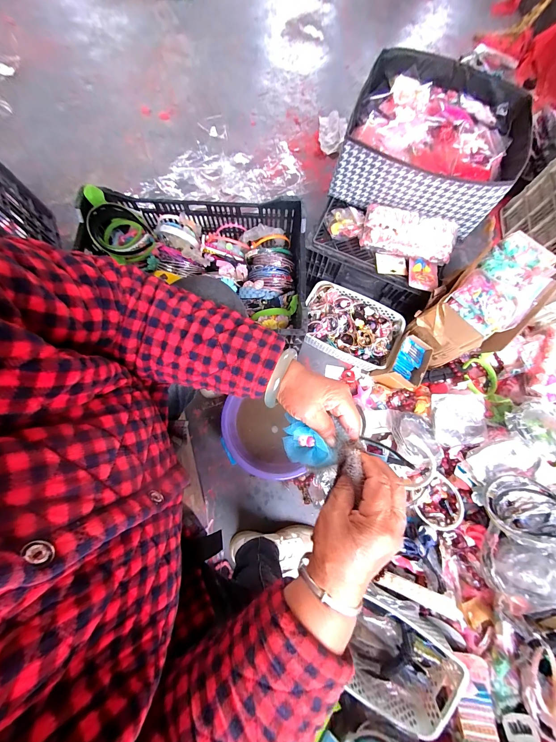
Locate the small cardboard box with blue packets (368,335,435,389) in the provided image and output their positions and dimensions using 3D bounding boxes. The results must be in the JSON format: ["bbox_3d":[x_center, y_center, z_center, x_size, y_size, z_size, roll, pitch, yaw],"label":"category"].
[{"bbox_3d":[0.371,-0.017,0.776,0.105,0.108,0.142,35,78,7],"label":"small cardboard box with blue packets"}]

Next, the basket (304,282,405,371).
[{"bbox_3d":[0.219,-0.139,0.792,0.287,0.083,0.201,25,77,4],"label":"basket"}]

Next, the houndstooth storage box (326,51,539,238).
[{"bbox_3d":[0.389,-0.588,0.683,0.402,0.156,0.363,22,77,3],"label":"houndstooth storage box"}]

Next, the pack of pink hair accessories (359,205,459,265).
[{"bbox_3d":[0.338,-0.357,0.679,0.235,0.064,0.098,16,76,2],"label":"pack of pink hair accessories"}]

